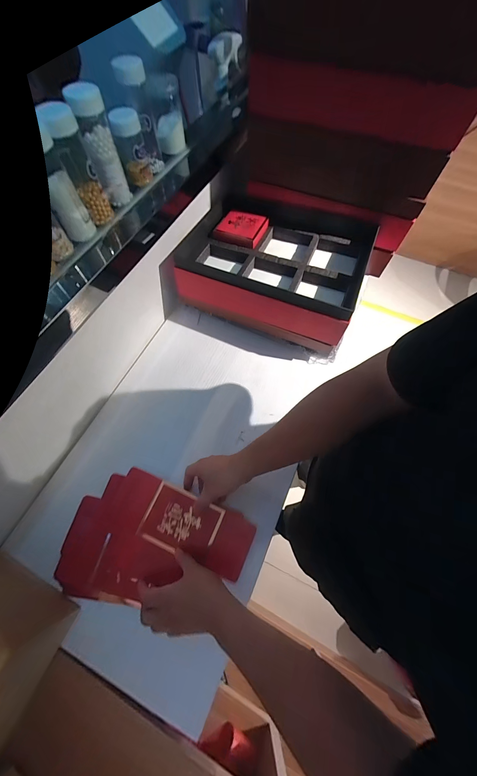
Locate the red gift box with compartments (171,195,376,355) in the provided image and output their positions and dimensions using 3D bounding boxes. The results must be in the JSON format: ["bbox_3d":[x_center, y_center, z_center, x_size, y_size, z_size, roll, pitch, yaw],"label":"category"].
[{"bbox_3d":[0.082,-0.273,0.564,0.352,0.118,0.281,21,67,8],"label":"red gift box with compartments"}]

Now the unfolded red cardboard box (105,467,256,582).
[{"bbox_3d":[-0.095,0.221,0.426,0.235,0.010,0.090,22,75,5],"label":"unfolded red cardboard box"}]

